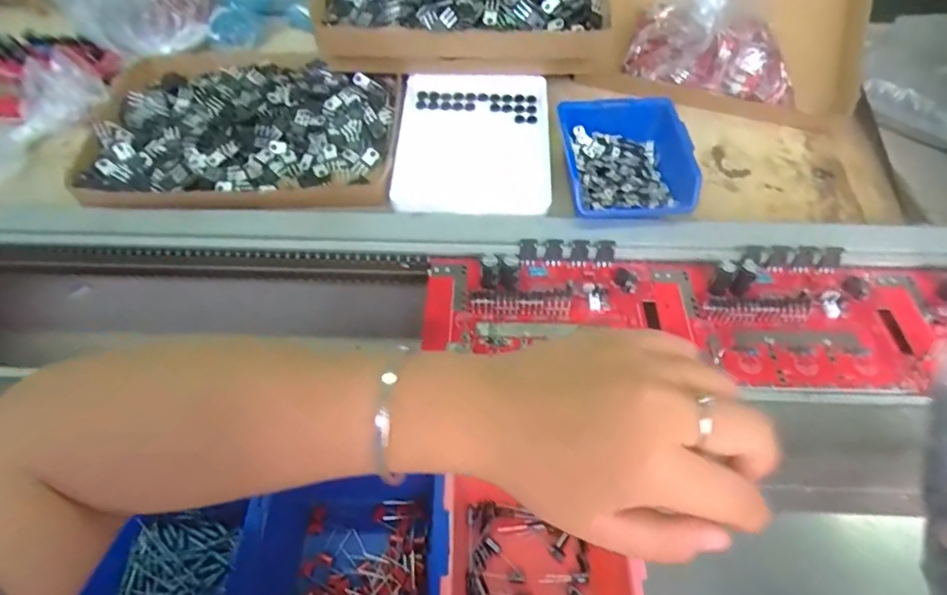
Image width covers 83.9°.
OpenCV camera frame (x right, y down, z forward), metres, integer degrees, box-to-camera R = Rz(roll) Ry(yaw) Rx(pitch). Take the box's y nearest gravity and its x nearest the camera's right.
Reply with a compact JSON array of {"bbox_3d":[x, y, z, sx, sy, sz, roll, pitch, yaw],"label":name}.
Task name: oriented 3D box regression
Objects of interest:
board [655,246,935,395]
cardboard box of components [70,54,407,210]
[{"bbox_3d":[0.273,0.015,0.435,0.205,0.035,0.129,4,49,-1],"label":"board"},{"bbox_3d":[-0.242,-0.192,0.563,0.328,0.050,0.242,3,49,-2],"label":"cardboard box of components"}]

